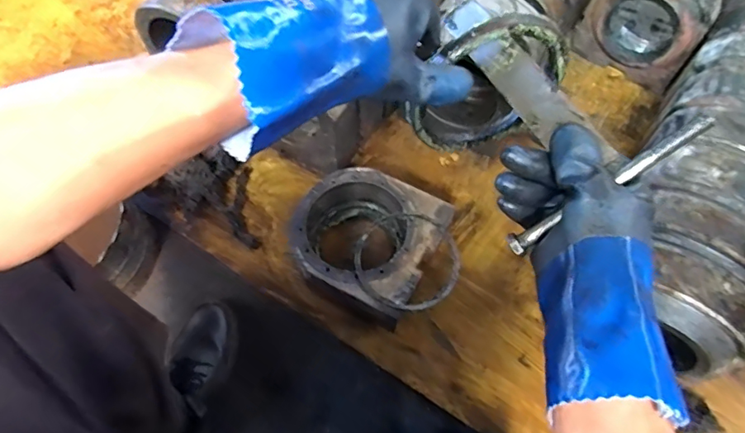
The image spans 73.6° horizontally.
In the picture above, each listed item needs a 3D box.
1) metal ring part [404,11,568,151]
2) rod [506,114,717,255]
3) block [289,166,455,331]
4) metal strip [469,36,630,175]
[{"bbox_3d":[0.109,-0.122,0.481,0.159,0.158,0.020,-16,63,-10],"label":"metal ring part"},{"bbox_3d":[0.163,-0.020,0.350,0.154,0.009,0.015,-36,64,17],"label":"rod"},{"bbox_3d":[-0.013,0.047,0.878,0.231,0.117,0.225,27,64,13],"label":"block"},{"bbox_3d":[0.132,-0.091,0.396,0.035,0.010,0.163,-39,56,16],"label":"metal strip"}]

